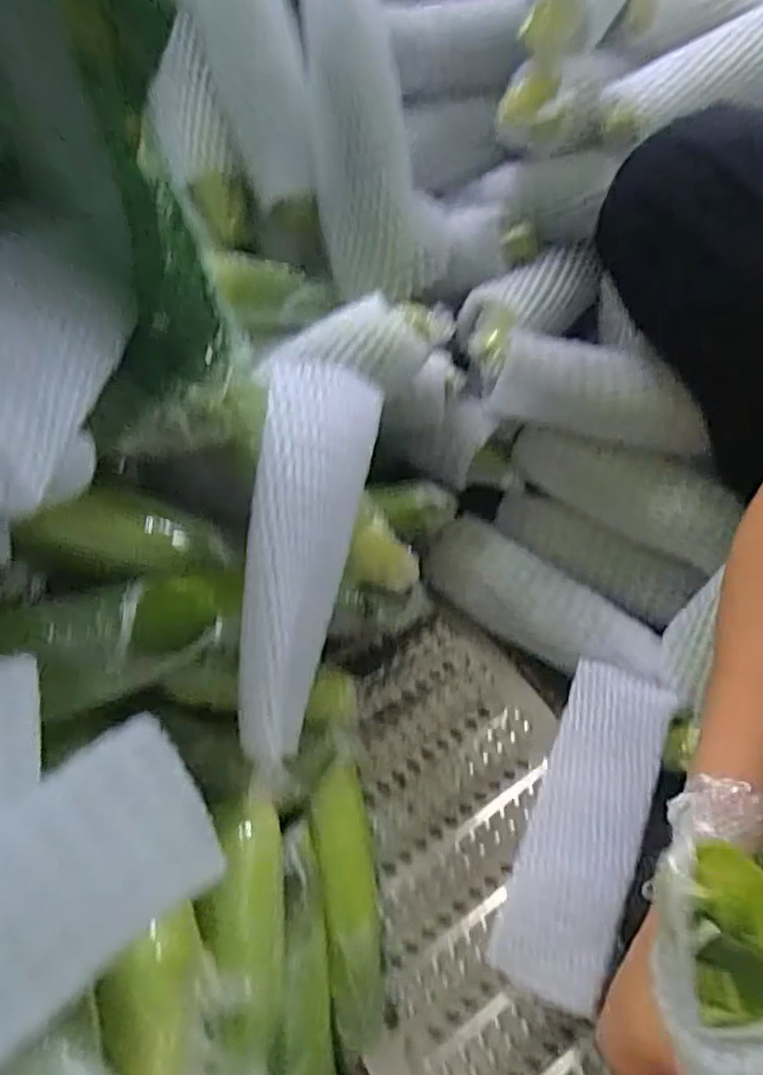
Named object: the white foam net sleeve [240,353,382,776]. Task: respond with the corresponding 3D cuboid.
[{"bbox_3d":[-0.043,-0.003,0.363,0.056,0.045,0.197,7,76,6],"label":"white foam net sleeve"}]

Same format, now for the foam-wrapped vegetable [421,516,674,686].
[{"bbox_3d":[0.129,0.056,0.542,0.200,0.059,0.073,30,68,17],"label":"foam-wrapped vegetable"}]

